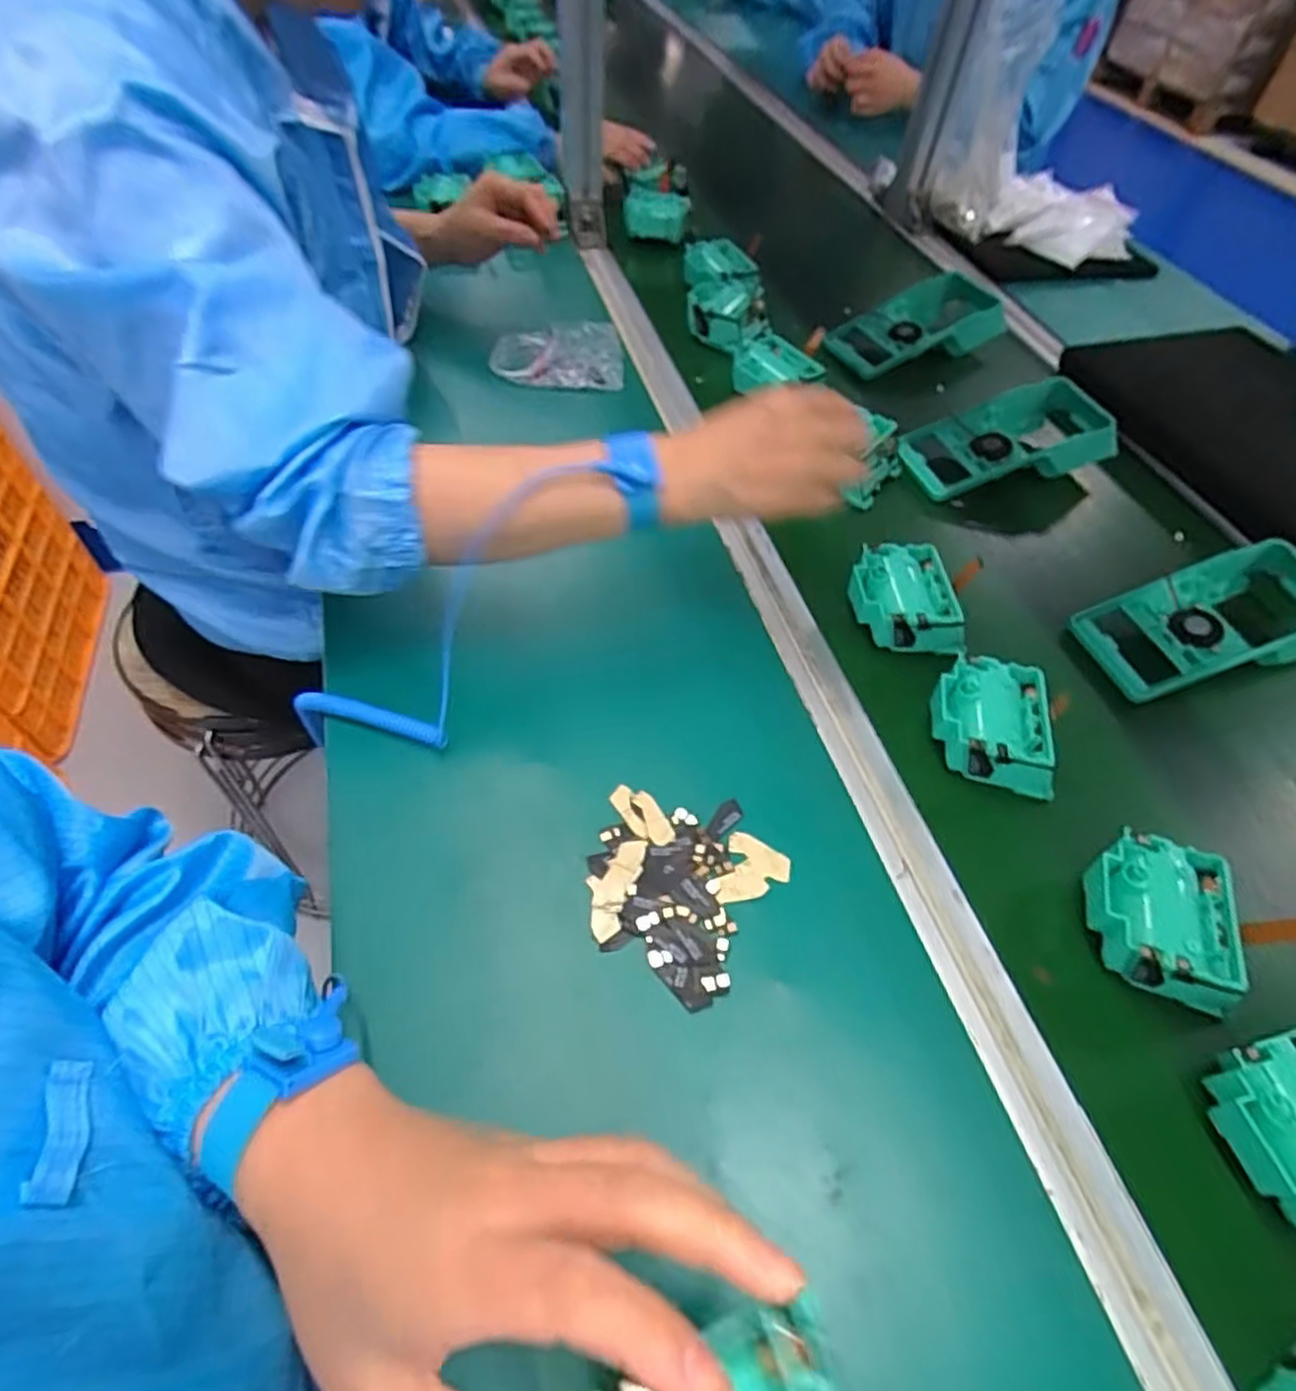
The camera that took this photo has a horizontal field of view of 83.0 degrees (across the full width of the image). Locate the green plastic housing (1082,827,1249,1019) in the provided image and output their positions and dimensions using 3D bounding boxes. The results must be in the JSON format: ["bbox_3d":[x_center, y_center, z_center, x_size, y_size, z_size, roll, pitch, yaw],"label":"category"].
[{"bbox_3d":[0.270,0.119,0.393,0.070,0.042,0.075,20,54,9],"label":"green plastic housing"}]

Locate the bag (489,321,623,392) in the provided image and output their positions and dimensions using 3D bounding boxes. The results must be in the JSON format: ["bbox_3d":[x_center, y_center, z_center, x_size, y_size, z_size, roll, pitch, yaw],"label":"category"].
[{"bbox_3d":[-0.086,-0.321,0.696,0.121,0.013,0.076,-5,67,-3],"label":"bag"}]

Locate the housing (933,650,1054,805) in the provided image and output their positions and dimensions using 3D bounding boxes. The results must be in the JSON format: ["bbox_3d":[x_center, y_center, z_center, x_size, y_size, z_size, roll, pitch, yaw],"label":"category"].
[{"bbox_3d":[0.219,0.019,0.465,0.080,0.037,0.081,7,53,0],"label":"housing"}]

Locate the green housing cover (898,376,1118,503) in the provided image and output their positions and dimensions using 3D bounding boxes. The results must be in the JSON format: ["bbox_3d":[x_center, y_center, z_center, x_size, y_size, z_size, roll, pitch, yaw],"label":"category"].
[{"bbox_3d":[0.317,-0.228,0.661,0.193,0.056,0.090,-12,55,-13],"label":"green housing cover"}]

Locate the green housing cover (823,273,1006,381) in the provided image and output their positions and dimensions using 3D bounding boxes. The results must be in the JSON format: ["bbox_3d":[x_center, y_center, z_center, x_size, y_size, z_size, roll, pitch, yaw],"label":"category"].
[{"bbox_3d":[0.285,-0.390,0.794,0.193,0.064,0.090,-22,58,-19],"label":"green housing cover"}]

